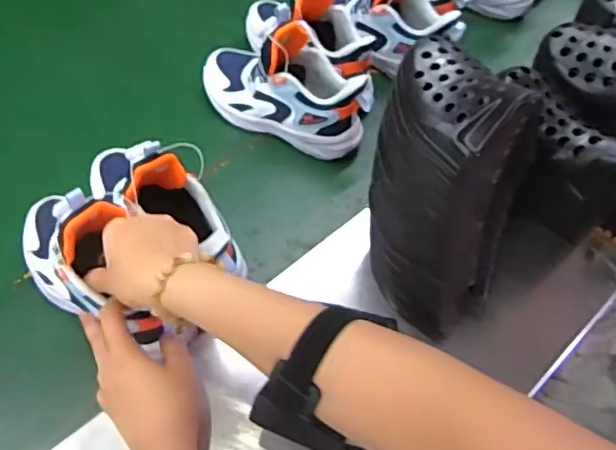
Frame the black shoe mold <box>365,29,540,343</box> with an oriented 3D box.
[{"bbox_3d":[0.109,-0.015,0.460,0.095,0.236,0.091,-4,32,-8],"label":"black shoe mold"}]

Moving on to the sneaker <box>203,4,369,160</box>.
[{"bbox_3d":[-0.028,-0.169,0.647,0.207,0.119,0.082,28,57,15],"label":"sneaker"}]

